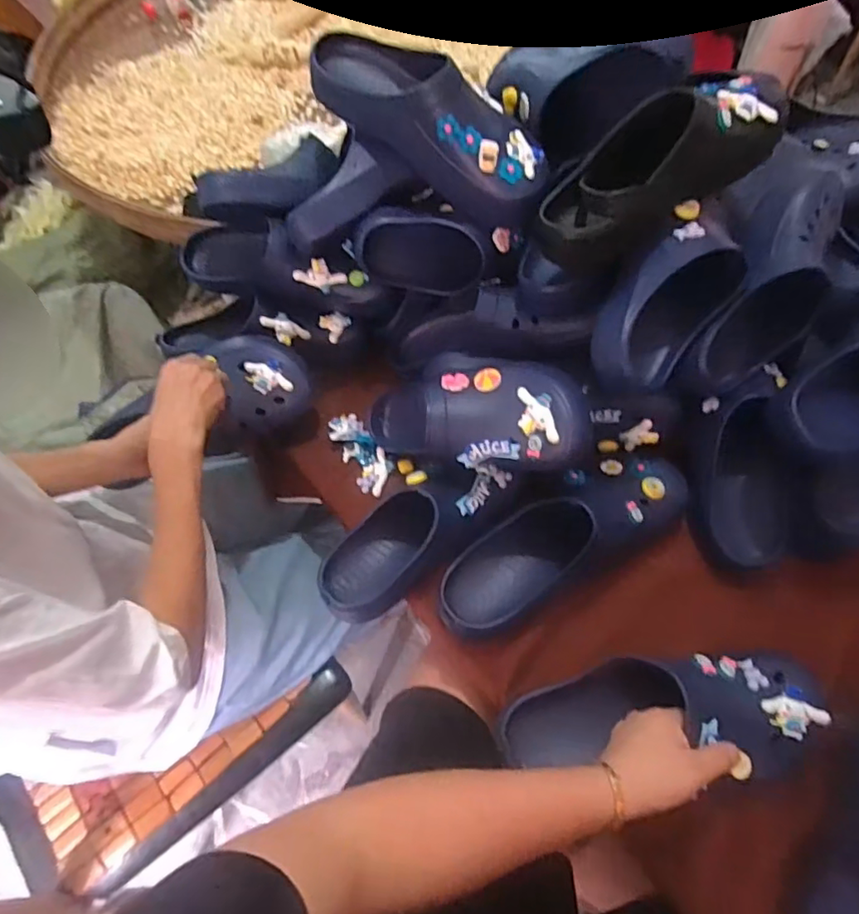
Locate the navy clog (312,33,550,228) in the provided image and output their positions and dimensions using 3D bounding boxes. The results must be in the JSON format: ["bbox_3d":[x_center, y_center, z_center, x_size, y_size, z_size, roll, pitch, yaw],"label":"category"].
[{"bbox_3d":[0.004,-0.383,0.623,0.296,0.104,0.094,38,67,6],"label":"navy clog"}]

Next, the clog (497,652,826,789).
[{"bbox_3d":[0.212,0.230,0.505,0.281,0.087,0.097,-6,58,9],"label":"clog"}]

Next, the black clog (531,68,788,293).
[{"bbox_3d":[0.225,-0.290,0.561,0.260,0.123,0.093,-33,59,13],"label":"black clog"}]

